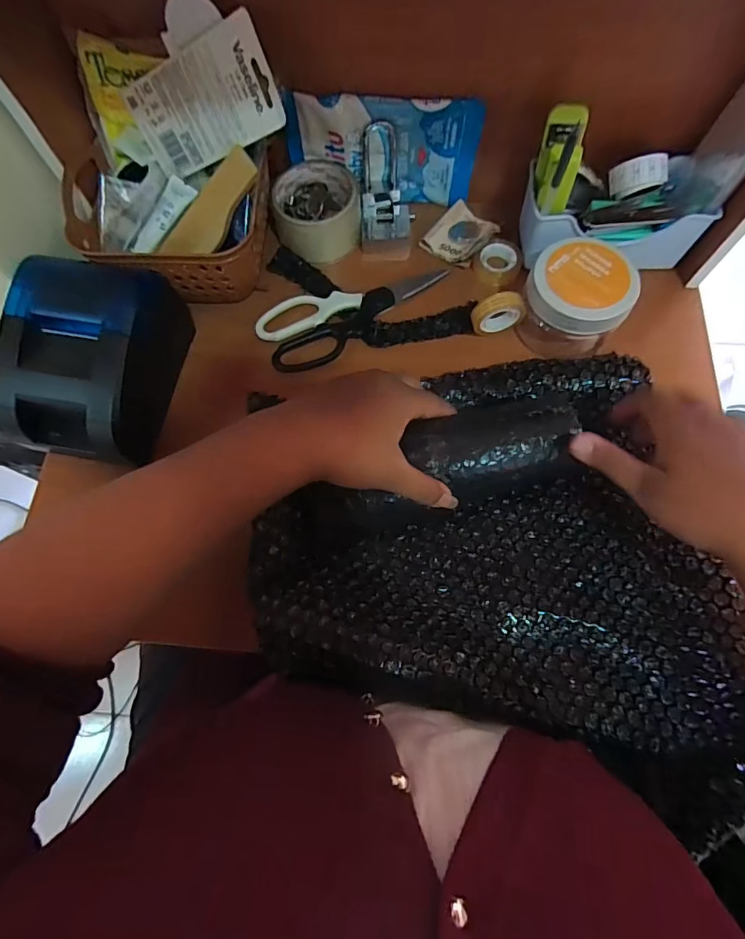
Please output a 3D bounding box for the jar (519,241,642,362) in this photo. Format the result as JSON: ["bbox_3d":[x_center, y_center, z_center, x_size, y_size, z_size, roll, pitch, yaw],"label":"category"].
[{"bbox_3d":[0.179,-0.148,0.416,0.090,0.064,0.087,34,75,12],"label":"jar"}]

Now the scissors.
[{"bbox_3d":[-0.015,-0.152,0.448,0.185,0.007,0.076,-21,72,-6],"label":"scissors"}]

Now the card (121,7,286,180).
[{"bbox_3d":[-0.141,-0.304,0.389,0.139,0.073,0.005,-5,41,27],"label":"card"}]

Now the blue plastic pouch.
[{"bbox_3d":[0.010,-0.307,0.449,0.178,0.099,0.017,4,71,3],"label":"blue plastic pouch"}]

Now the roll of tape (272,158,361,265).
[{"bbox_3d":[-0.055,-0.260,0.467,0.083,0.045,0.086,0,71,1],"label":"roll of tape"}]

